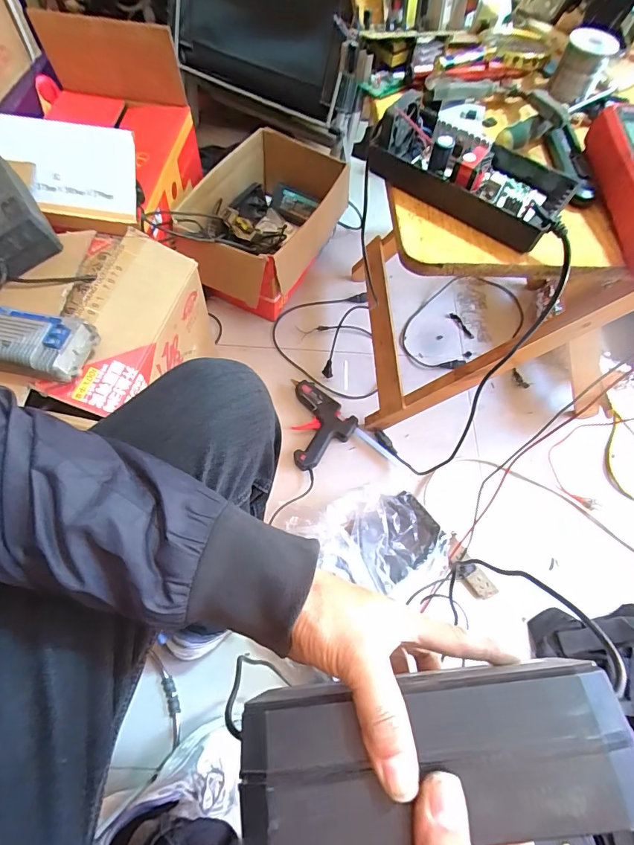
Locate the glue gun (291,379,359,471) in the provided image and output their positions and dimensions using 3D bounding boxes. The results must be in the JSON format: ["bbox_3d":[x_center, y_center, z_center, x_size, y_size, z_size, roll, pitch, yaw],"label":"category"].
[{"bbox_3d":[-0.020,-0.004,0.897,0.160,0.030,0.172,-37,72,-19],"label":"glue gun"}]

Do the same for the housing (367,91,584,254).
[{"bbox_3d":[0.149,-0.246,0.393,0.184,0.048,0.095,32,66,12],"label":"housing"}]

